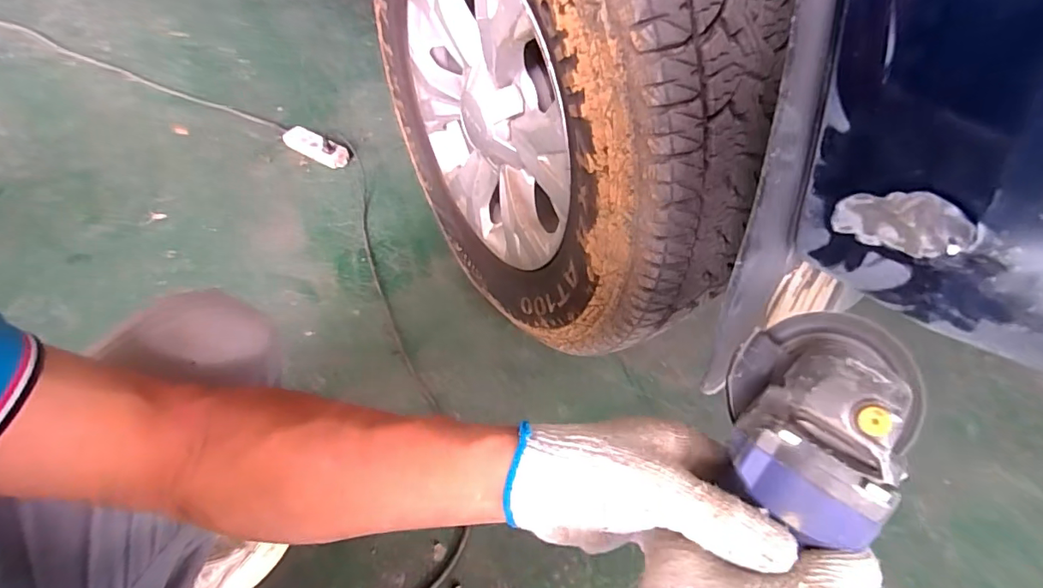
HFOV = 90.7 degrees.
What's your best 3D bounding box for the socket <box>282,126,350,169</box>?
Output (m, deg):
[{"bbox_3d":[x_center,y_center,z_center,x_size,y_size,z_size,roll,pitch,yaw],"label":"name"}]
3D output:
[{"bbox_3d":[-0.494,-0.349,1.230,0.187,0.042,0.057,24,53,19],"label":"socket"}]

